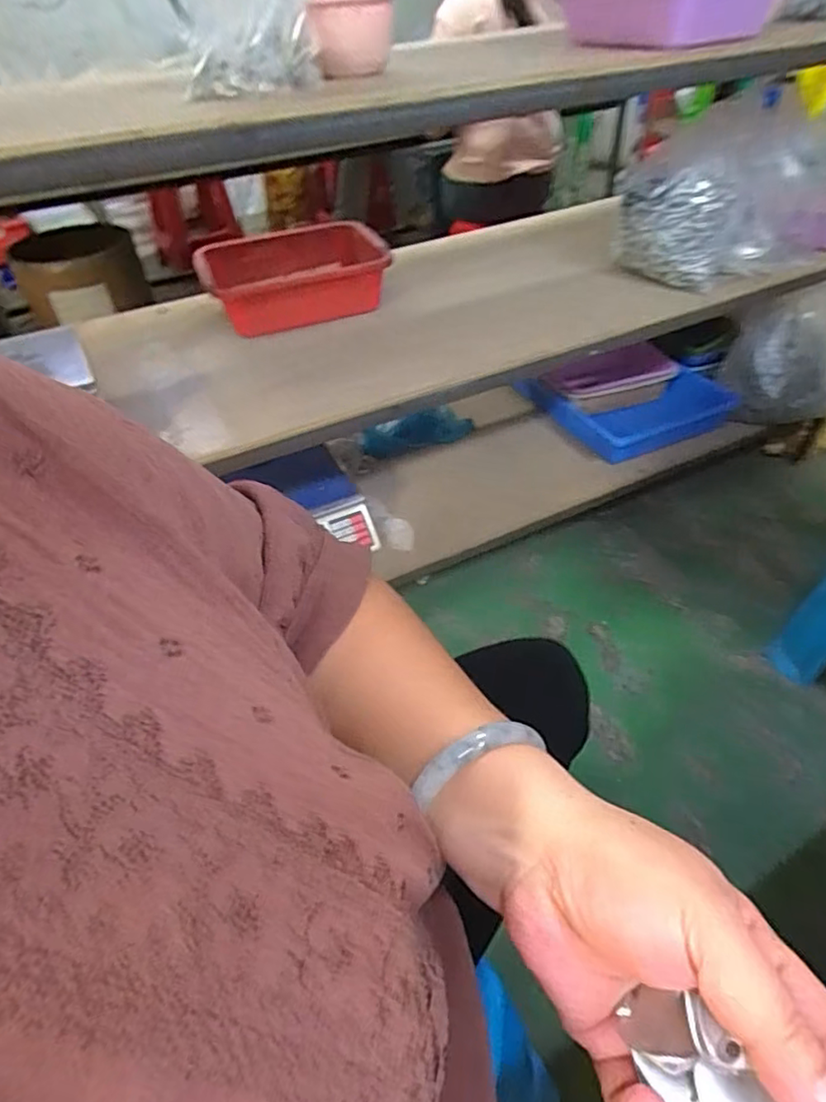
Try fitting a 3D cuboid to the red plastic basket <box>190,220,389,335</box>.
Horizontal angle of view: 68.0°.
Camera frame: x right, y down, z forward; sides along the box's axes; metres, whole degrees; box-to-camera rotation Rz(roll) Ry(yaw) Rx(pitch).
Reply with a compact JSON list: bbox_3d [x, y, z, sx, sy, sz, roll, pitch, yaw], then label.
[{"bbox_3d":[-0.229,-0.527,1.176,0.332,0.116,0.242,-18,47,-15],"label":"red plastic basket"}]

